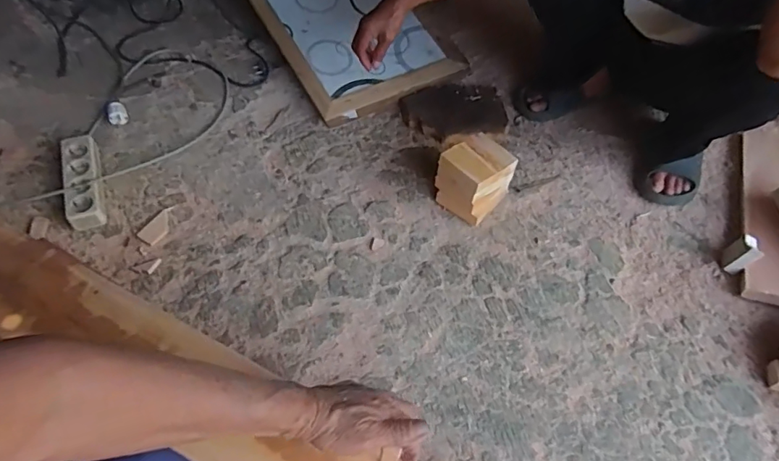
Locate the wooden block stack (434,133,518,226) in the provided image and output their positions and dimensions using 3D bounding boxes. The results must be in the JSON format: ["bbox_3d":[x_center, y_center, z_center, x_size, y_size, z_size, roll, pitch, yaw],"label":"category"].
[{"bbox_3d":[0.164,-0.102,0.974,0.119,0.114,0.130,40,61,22],"label":"wooden block stack"}]

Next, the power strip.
[{"bbox_3d":[-0.578,-0.094,0.936,0.061,0.041,0.201,-16,57,-15],"label":"power strip"}]

